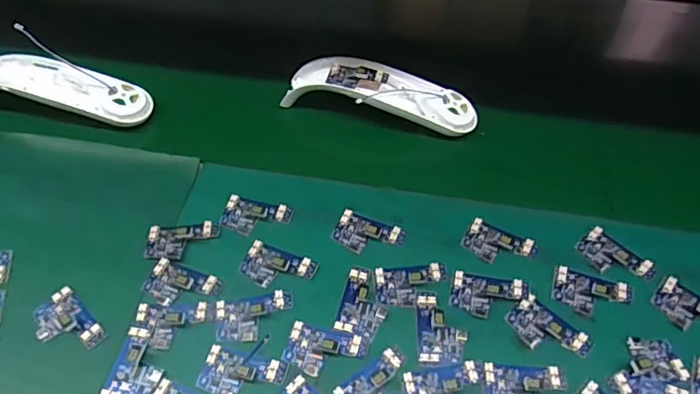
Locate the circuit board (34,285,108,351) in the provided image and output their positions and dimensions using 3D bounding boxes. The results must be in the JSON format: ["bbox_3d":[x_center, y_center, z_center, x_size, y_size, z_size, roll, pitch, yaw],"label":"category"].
[{"bbox_3d":[-0.213,0.096,0.389,0.058,0.005,0.036,38,61,25],"label":"circuit board"}]

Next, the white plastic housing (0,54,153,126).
[{"bbox_3d":[-0.301,-0.109,0.535,0.188,0.046,0.052,9,53,7],"label":"white plastic housing"}]

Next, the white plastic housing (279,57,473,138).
[{"bbox_3d":[0.031,-0.105,0.525,0.193,0.041,0.050,15,54,11],"label":"white plastic housing"}]

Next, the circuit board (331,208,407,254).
[{"bbox_3d":[0.015,0.032,0.439,0.057,0.004,0.035,18,55,14],"label":"circuit board"}]

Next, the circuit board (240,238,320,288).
[{"bbox_3d":[-0.059,0.058,0.420,0.058,0.004,0.035,18,54,13],"label":"circuit board"}]

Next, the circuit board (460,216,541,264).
[{"bbox_3d":[0.125,0.040,0.431,0.057,0.010,0.034,24,56,17],"label":"circuit board"}]

